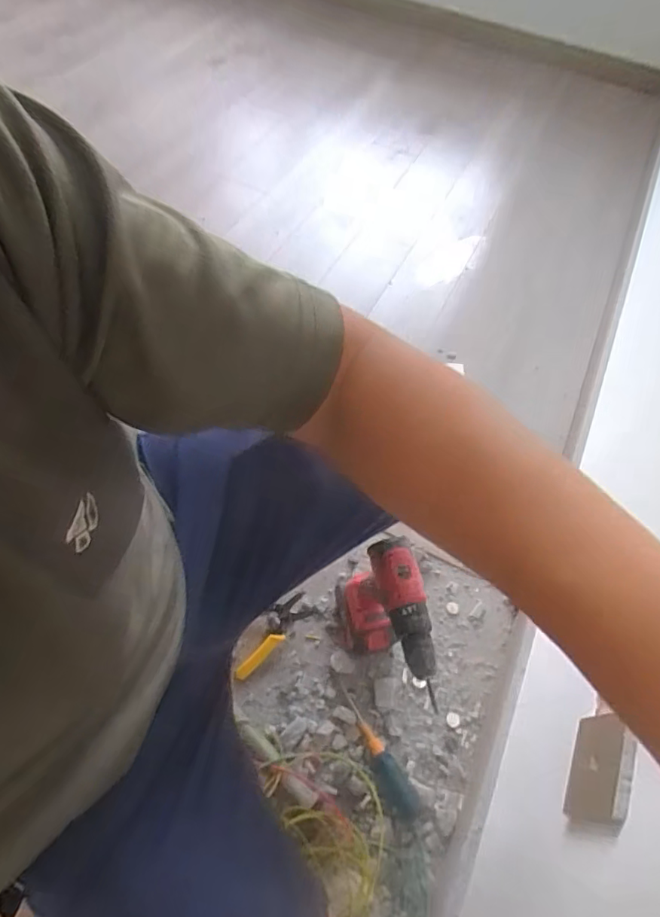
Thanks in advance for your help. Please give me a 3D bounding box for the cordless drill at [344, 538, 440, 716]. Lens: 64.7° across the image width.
[{"bbox_3d":[0.072,0.234,0.725,0.078,0.244,0.164,-3,59,-6],"label":"cordless drill"}]

